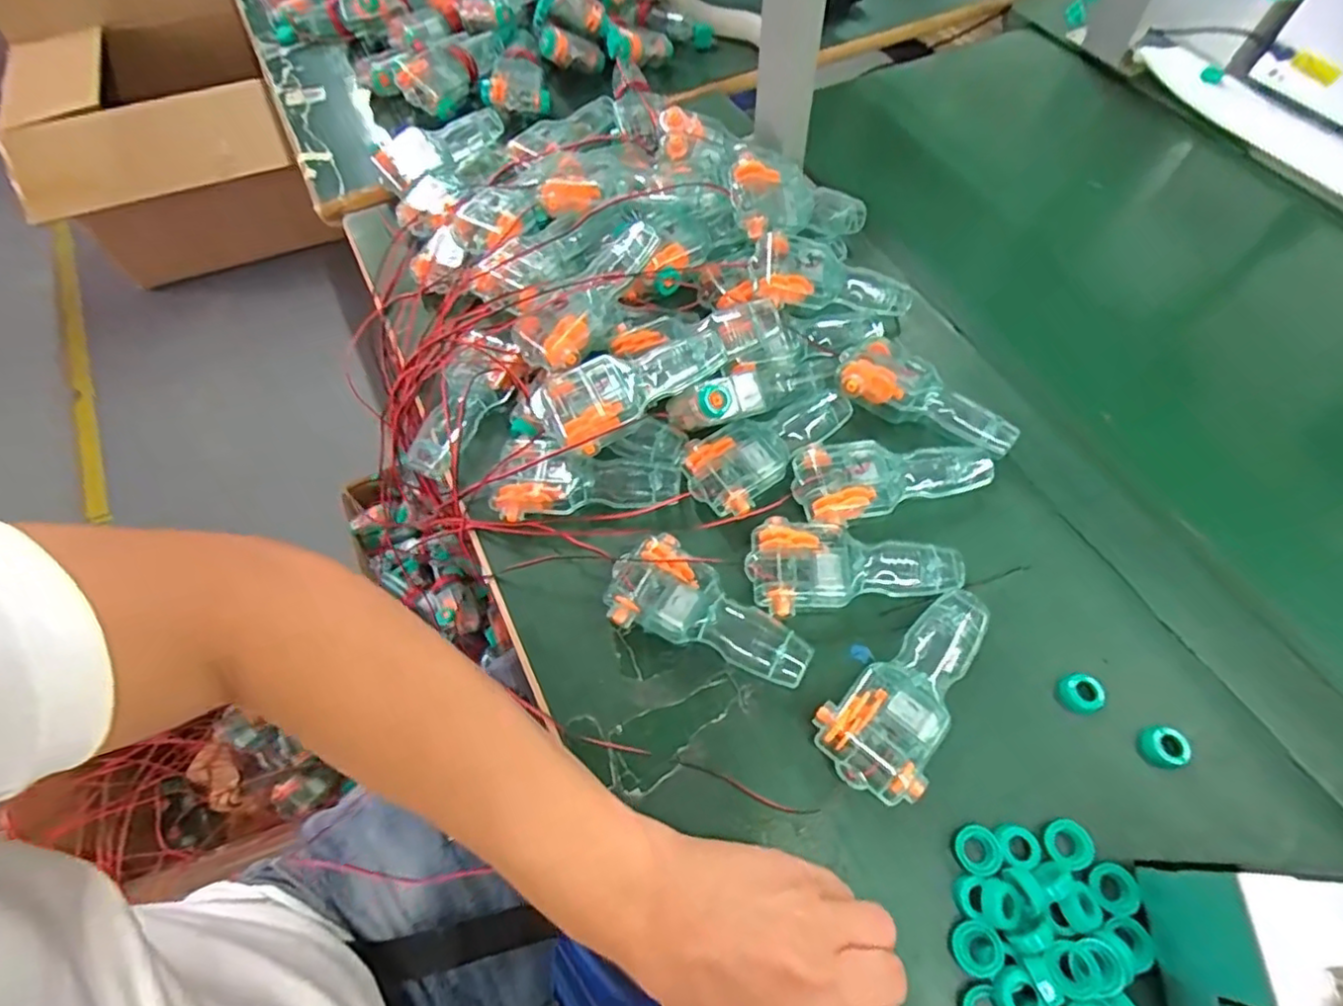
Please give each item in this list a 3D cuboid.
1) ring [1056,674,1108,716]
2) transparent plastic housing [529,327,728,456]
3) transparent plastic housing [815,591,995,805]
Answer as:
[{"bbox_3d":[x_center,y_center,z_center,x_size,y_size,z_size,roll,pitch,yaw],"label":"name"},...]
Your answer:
[{"bbox_3d":[0.233,0.108,0.355,0.022,0.011,0.021,0,61,1],"label":"ring"},{"bbox_3d":[-0.026,-0.078,0.422,0.124,0.042,0.055,-32,65,-16],"label":"transparent plastic housing"},{"bbox_3d":[0.138,0.104,0.352,0.055,0.027,0.129,40,68,20],"label":"transparent plastic housing"}]

